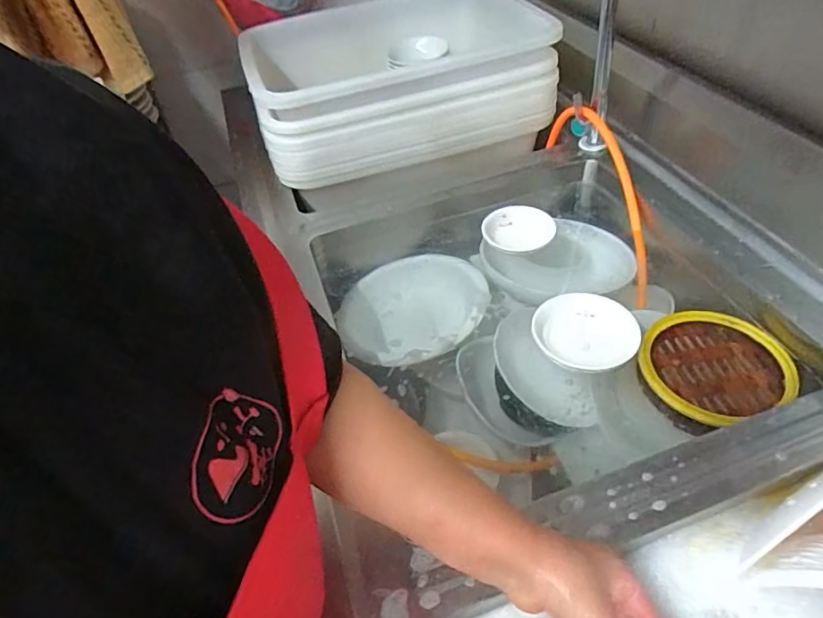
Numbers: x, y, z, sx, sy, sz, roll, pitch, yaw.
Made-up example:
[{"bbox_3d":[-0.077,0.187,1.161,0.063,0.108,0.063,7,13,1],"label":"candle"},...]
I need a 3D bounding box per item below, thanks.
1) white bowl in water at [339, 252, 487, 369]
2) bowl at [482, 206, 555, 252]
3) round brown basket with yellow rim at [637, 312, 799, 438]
[{"bbox_3d":[0.002,-0.003,0.783,0.225,0.049,0.205,-30,50,-22],"label":"white bowl in water"},{"bbox_3d":[0.170,-0.124,0.849,0.109,0.033,0.102,-3,45,3],"label":"bowl"},{"bbox_3d":[0.357,0.070,0.633,0.181,0.024,0.157,-35,52,-26],"label":"round brown basket with yellow rim"}]

